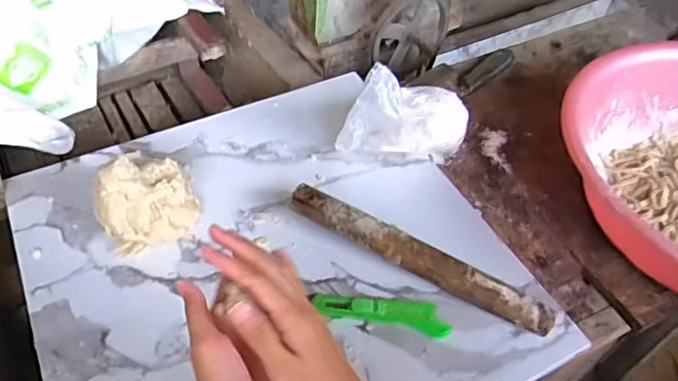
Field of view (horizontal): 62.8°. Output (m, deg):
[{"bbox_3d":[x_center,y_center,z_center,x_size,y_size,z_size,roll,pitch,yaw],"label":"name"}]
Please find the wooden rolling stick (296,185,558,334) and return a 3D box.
[{"bbox_3d":[0.084,0.073,0.605,0.303,0.033,0.030,25,51,14],"label":"wooden rolling stick"}]

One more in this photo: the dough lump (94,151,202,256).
[{"bbox_3d":[-0.212,0.008,0.617,0.105,0.076,0.087,-17,54,-20],"label":"dough lump"}]

